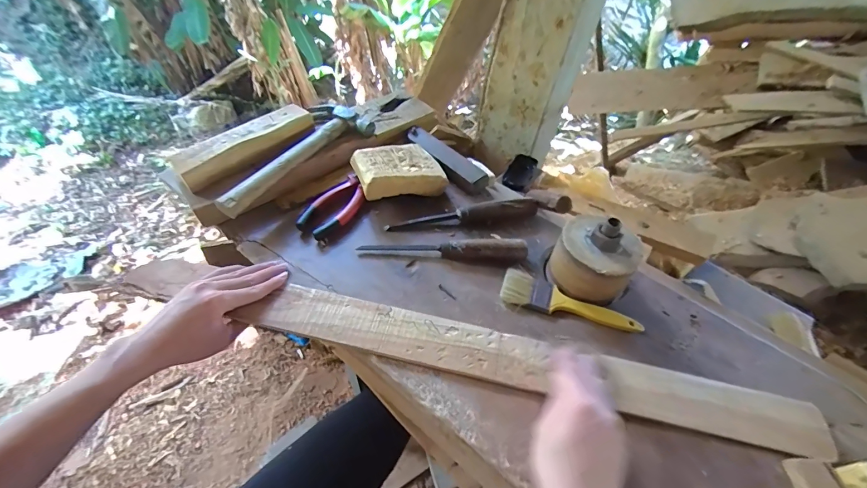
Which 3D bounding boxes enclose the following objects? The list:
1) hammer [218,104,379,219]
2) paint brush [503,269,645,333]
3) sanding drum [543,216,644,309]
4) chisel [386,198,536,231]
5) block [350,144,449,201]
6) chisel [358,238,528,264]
[{"bbox_3d":[-0.222,-0.152,0.589,0.097,0.033,0.294,34,56,21],"label":"hammer"},{"bbox_3d":[0.179,0.073,0.486,0.174,0.009,0.055,13,51,6],"label":"paint brush"},{"bbox_3d":[0.211,0.019,0.483,0.100,0.102,0.093,3,51,-3],"label":"sanding drum"},{"bbox_3d":[0.048,-0.046,0.565,0.234,0.028,0.023,-5,51,-9],"label":"chisel"},{"bbox_3d":[-0.058,-0.123,0.602,0.138,0.045,0.100,-15,54,-16],"label":"block"},{"bbox_3d":[0.014,0.008,0.521,0.235,0.030,0.030,2,51,-4],"label":"chisel"}]

